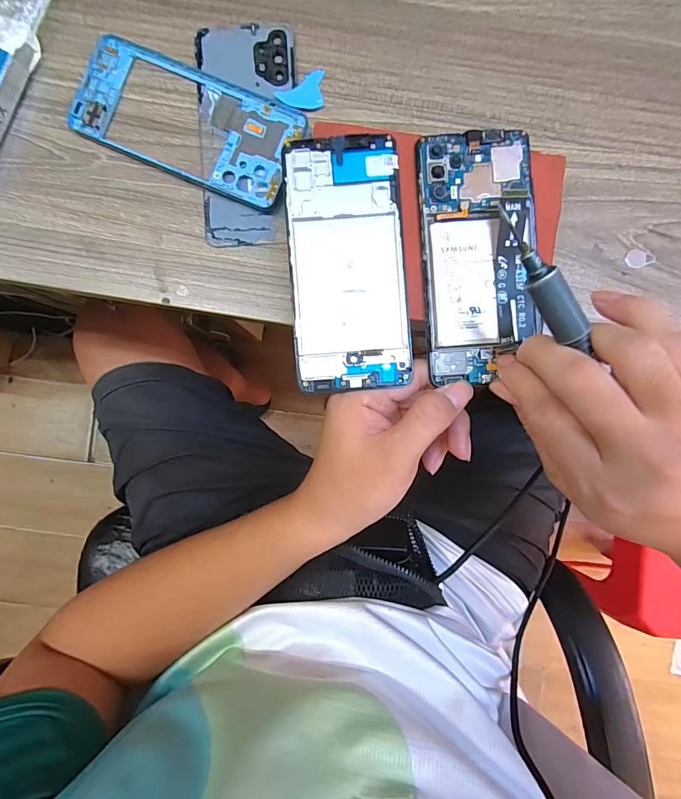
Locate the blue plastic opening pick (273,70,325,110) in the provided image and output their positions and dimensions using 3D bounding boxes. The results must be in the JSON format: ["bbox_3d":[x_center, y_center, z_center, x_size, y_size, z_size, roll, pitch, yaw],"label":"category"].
[{"bbox_3d":[-0.025,-0.217,0.294,0.038,0.004,0.023,-32,88,-5],"label":"blue plastic opening pick"}]

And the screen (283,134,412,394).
[{"bbox_3d":[0.004,-0.084,0.255,0.069,0.005,0.153,-4,91,0],"label":"screen"}]

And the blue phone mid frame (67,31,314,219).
[{"bbox_3d":[-0.105,-0.194,0.291,0.162,0.009,0.074,22,89,0],"label":"blue phone mid frame"}]

